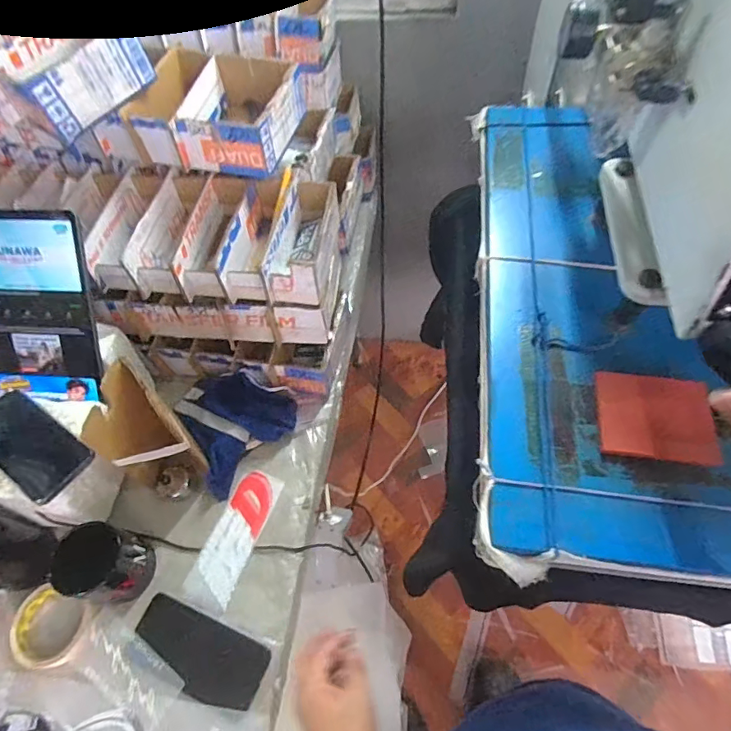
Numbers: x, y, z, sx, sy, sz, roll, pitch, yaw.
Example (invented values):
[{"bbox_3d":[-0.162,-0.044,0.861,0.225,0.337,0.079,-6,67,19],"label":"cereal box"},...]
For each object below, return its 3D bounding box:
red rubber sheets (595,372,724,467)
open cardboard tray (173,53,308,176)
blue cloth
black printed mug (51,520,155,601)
[{"bbox_3d":[0.247,0.044,0.406,0.086,0.015,0.076,7,59,8],"label":"red rubber sheets"},{"bbox_3d":[-0.169,-0.343,0.655,0.134,0.072,0.165,8,59,9],"label":"open cardboard tray"},{"bbox_3d":[-0.198,0.077,0.695,0.150,0.061,0.166,39,68,24],"label":"blue cloth"},{"bbox_3d":[-0.309,0.239,0.573,0.071,0.113,0.085,14,60,12],"label":"black printed mug"}]

